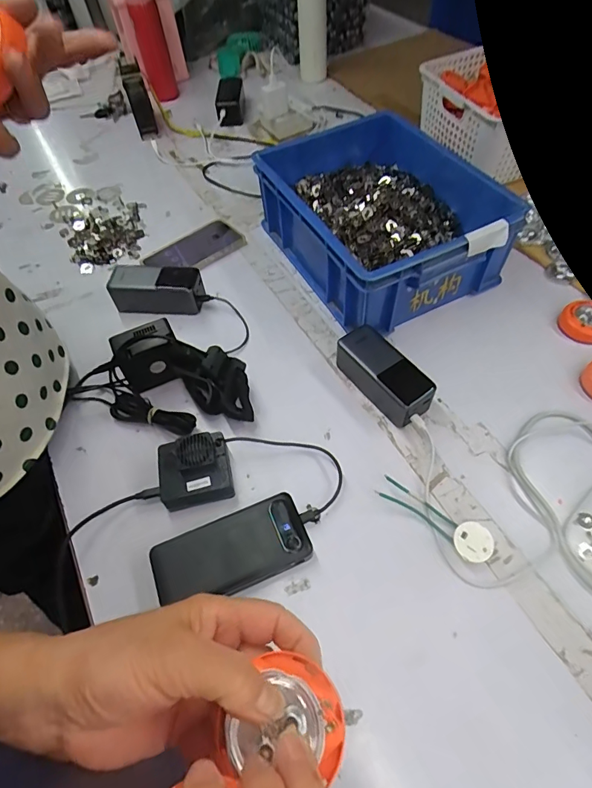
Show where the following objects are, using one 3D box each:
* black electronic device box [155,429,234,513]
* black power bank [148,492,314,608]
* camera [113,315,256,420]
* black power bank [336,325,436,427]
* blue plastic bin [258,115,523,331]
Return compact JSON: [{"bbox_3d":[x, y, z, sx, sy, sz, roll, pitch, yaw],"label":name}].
[{"bbox_3d":[-0.114,0.088,0.500,0.078,0.047,0.068,-14,56,-6],"label":"black electronic device box"},{"bbox_3d":[-0.065,0.165,0.457,0.153,0.032,0.076,-22,57,-11],"label":"black power bank"},{"bbox_3d":[-0.130,-0.031,0.553,0.166,0.091,0.065,15,58,14],"label":"camera"},{"bbox_3d":[0.108,-0.025,0.557,0.059,0.057,0.132,-34,60,-18],"label":"black power bank"},{"bbox_3d":[0.132,-0.285,0.694,0.288,0.119,0.374,-24,58,-12],"label":"blue plastic bin"}]

